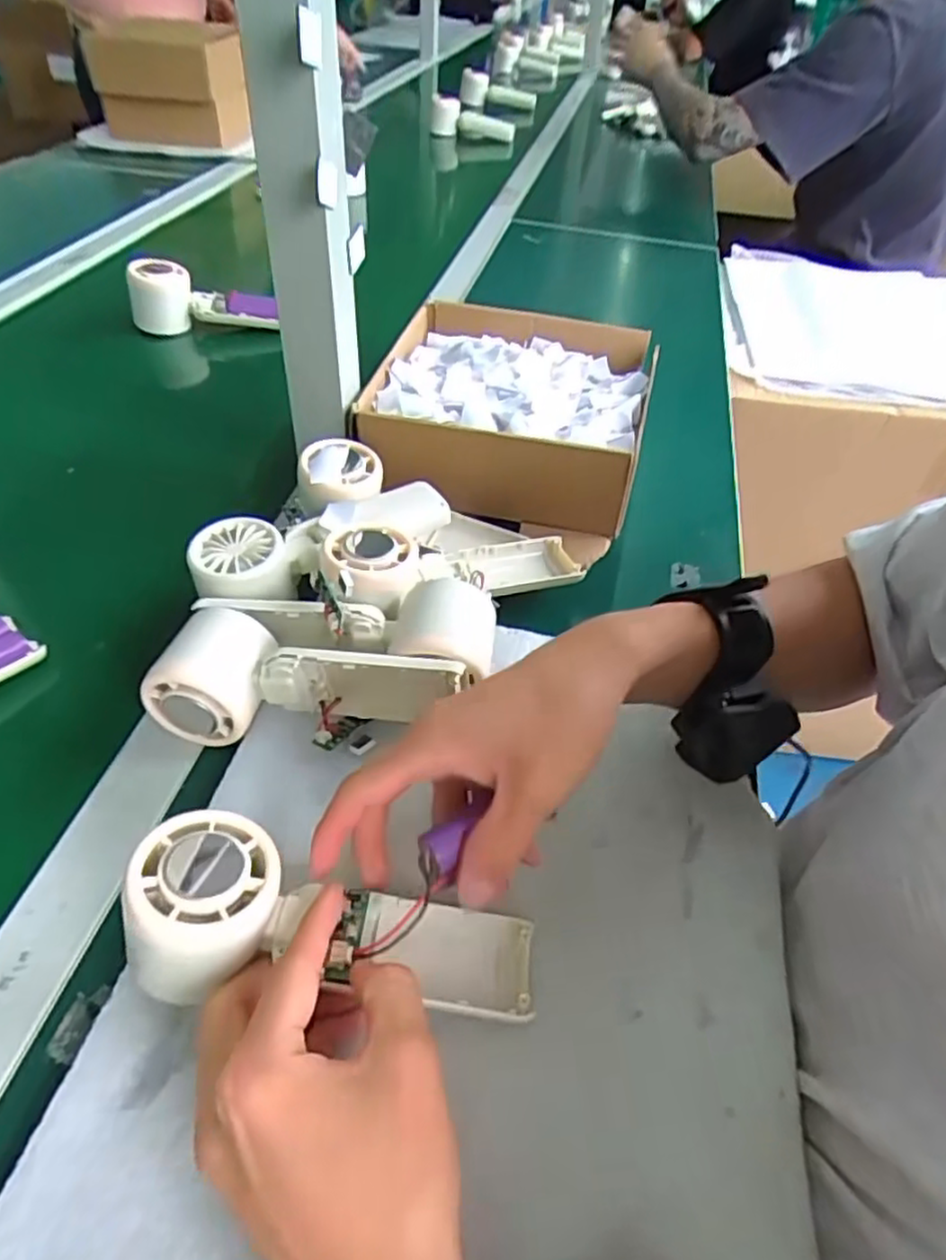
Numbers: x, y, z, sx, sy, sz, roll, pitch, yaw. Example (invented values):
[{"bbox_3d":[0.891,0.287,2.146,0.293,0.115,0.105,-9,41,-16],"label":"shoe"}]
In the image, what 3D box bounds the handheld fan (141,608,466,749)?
[{"bbox_3d":[-0.085,0.034,0.375,0.158,0.056,0.058,13,47,9],"label":"handheld fan"}]

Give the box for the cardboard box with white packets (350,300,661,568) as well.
[{"bbox_3d":[0.032,-0.173,0.578,0.205,0.067,0.242,10,47,7],"label":"cardboard box with white packets"}]

